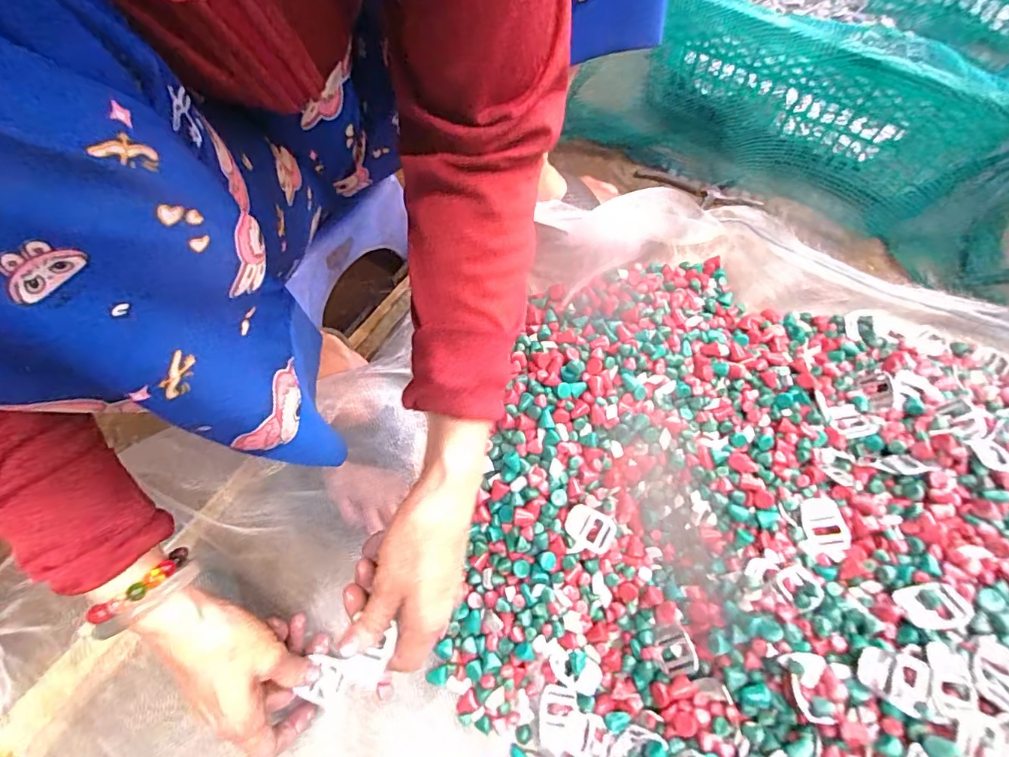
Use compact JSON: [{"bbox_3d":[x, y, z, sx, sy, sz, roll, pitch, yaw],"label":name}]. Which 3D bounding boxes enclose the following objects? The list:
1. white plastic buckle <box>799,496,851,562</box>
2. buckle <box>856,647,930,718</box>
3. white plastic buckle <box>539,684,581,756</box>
[{"bbox_3d":[0.251,0.117,0.382,0.032,0.008,0.050,2,50,10],"label":"white plastic buckle"},{"bbox_3d":[0.242,0.187,0.302,0.035,0.007,0.029,9,63,37],"label":"buckle"},{"bbox_3d":[0.041,0.252,0.356,0.029,0.007,0.044,6,65,5],"label":"white plastic buckle"}]

